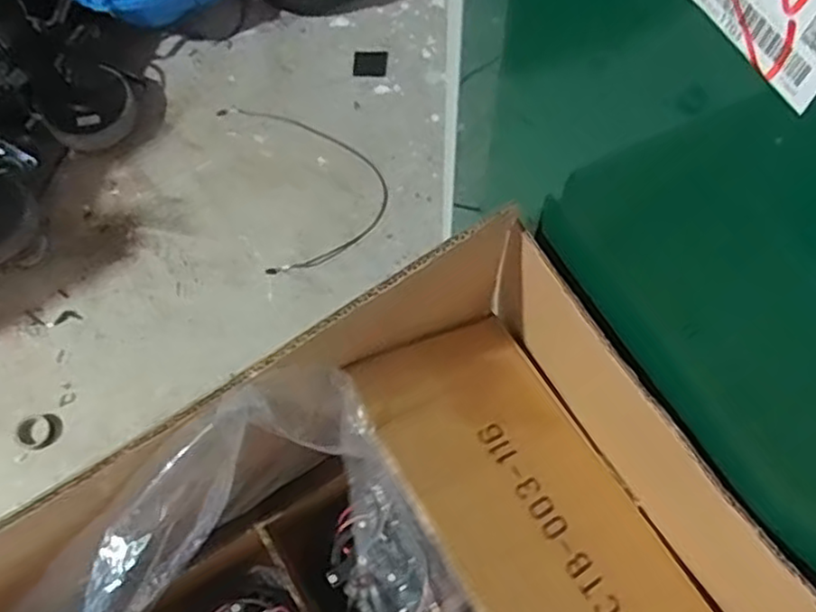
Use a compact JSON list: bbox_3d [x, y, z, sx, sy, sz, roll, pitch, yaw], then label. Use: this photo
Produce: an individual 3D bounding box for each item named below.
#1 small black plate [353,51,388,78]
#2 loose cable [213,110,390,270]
[{"bbox_3d":[-0.068,-0.434,1.234,0.060,0.008,0.057,0,66,1],"label":"small black plate"},{"bbox_3d":[-0.166,-0.225,1.151,0.223,0.009,0.341,-18,67,-7],"label":"loose cable"}]

